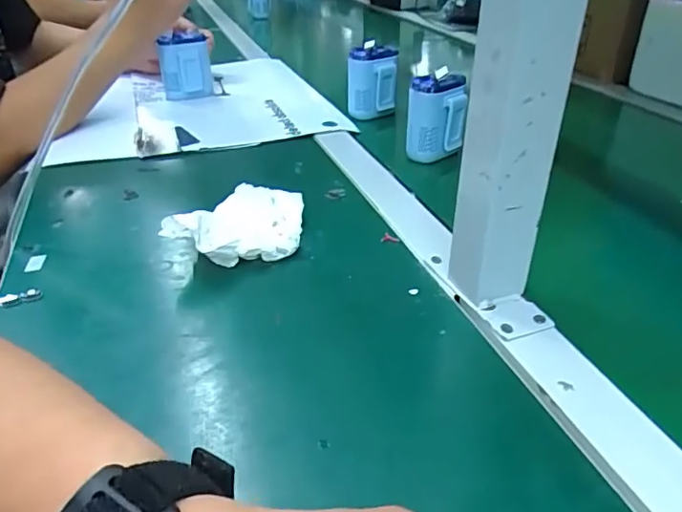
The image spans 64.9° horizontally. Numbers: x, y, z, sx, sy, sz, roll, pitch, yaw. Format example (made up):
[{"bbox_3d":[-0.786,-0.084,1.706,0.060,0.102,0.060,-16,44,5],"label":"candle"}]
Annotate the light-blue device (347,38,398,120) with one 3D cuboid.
[{"bbox_3d":[0.039,-0.218,0.675,0.060,0.089,0.030,-2,33,0],"label":"light-blue device"}]

